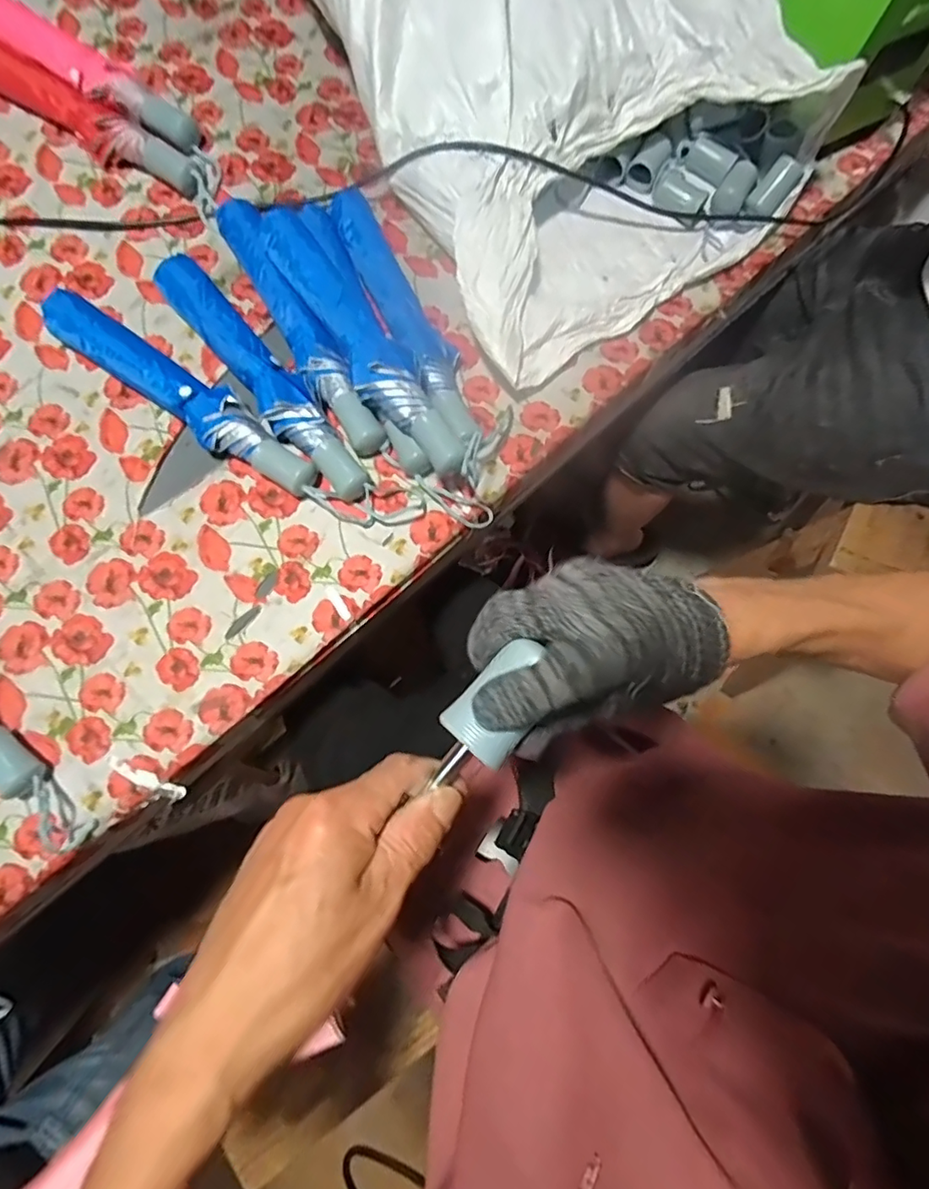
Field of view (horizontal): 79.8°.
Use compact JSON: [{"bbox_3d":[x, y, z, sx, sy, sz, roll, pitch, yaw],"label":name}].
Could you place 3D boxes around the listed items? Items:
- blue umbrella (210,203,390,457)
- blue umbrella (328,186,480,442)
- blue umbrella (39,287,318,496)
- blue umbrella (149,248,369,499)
[{"bbox_3d":[-0.188,-0.305,0.615,0.050,0.047,0.360,-29,78,-8],"label":"blue umbrella"},{"bbox_3d":[-0.060,-0.304,0.608,0.064,0.053,0.346,-24,77,-8],"label":"blue umbrella"},{"bbox_3d":[-0.302,-0.214,0.591,0.356,0.043,0.060,36,77,7],"label":"blue umbrella"},{"bbox_3d":[-0.219,-0.233,0.597,0.053,0.043,0.344,-38,80,-10],"label":"blue umbrella"}]

